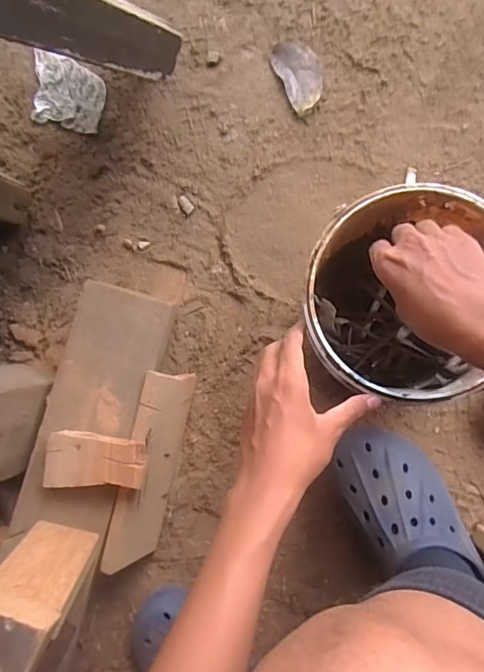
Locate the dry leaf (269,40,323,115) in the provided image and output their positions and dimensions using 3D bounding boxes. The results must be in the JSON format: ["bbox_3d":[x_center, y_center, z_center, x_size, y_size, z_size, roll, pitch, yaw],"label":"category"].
[{"bbox_3d":[0.072,-0.326,0.589,0.050,0.008,0.096,-25,83,6],"label":"dry leaf"}]

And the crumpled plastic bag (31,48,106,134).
[{"bbox_3d":[-0.233,-0.325,0.635,0.097,0.025,0.086,15,89,9],"label":"crumpled plastic bag"}]

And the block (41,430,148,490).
[{"bbox_3d":[-0.155,0.135,0.512,0.102,0.033,0.058,6,87,9],"label":"block"}]

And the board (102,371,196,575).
[{"bbox_3d":[-0.103,0.155,0.560,0.013,0.091,0.224,15,91,29],"label":"board"}]

